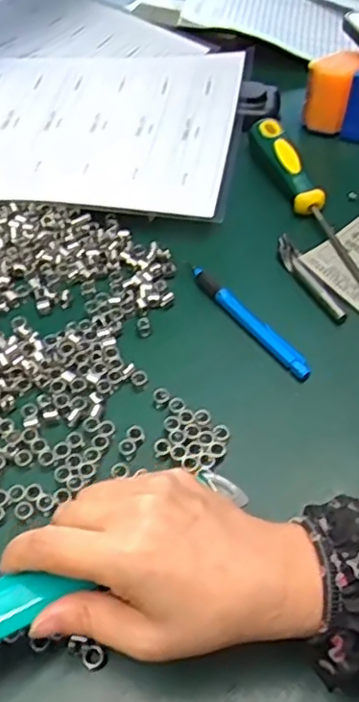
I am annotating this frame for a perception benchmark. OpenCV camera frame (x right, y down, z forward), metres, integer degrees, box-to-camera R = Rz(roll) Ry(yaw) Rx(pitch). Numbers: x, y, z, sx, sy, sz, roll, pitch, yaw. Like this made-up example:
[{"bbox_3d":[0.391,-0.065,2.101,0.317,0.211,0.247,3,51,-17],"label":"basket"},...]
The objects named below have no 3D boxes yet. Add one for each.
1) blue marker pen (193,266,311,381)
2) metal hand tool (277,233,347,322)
[{"bbox_3d":[0.048,-0.021,0.452,0.012,0.013,0.117,-33,57,-20],"label":"blue marker pen"},{"bbox_3d":[0.094,-0.053,0.473,0.013,0.008,0.086,-22,54,-12],"label":"metal hand tool"}]

